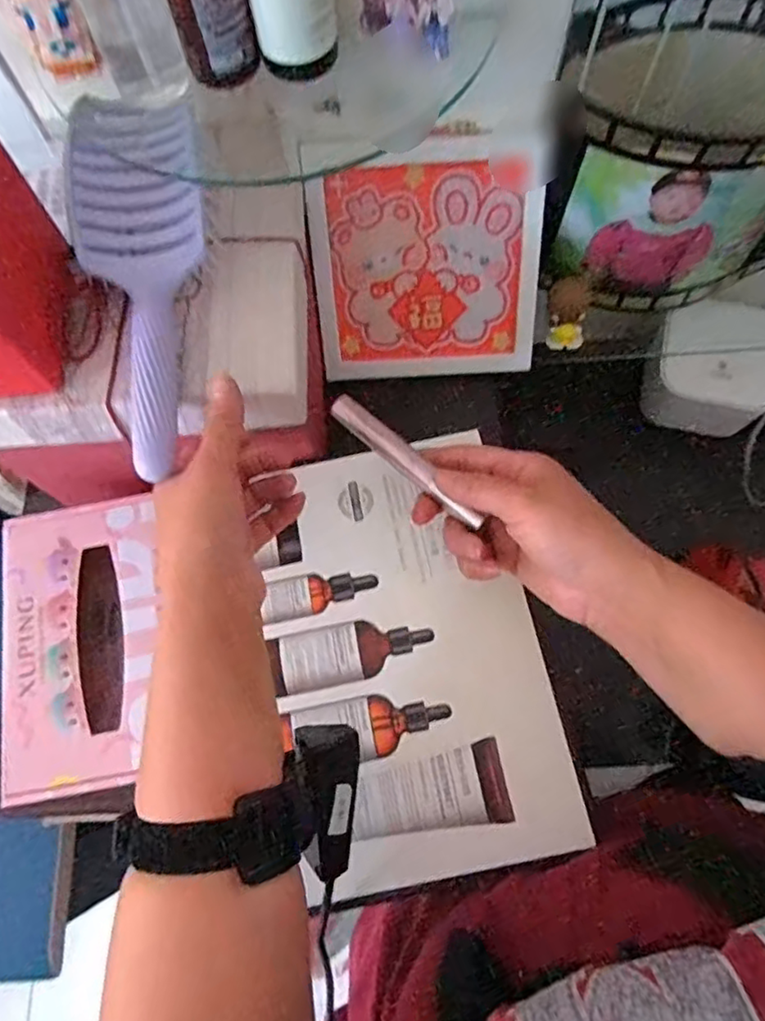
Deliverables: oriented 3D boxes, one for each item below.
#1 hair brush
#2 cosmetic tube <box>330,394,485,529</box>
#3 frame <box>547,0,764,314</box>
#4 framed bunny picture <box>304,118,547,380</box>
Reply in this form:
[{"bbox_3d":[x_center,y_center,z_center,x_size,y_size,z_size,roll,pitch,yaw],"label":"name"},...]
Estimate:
[{"bbox_3d":[-0.132,-0.134,0.359,0.077,0.052,0.235,-7,70,-1],"label":"hair brush"},{"bbox_3d":[0.013,-0.031,0.370,0.112,0.008,0.015,43,77,13],"label":"cosmetic tube"},{"bbox_3d":[0.338,-0.261,0.486,0.410,0.180,0.128,-3,70,1],"label":"frame"},{"bbox_3d":[0.035,-0.188,0.491,0.171,0.177,0.013,-4,34,2],"label":"framed bunny picture"}]

